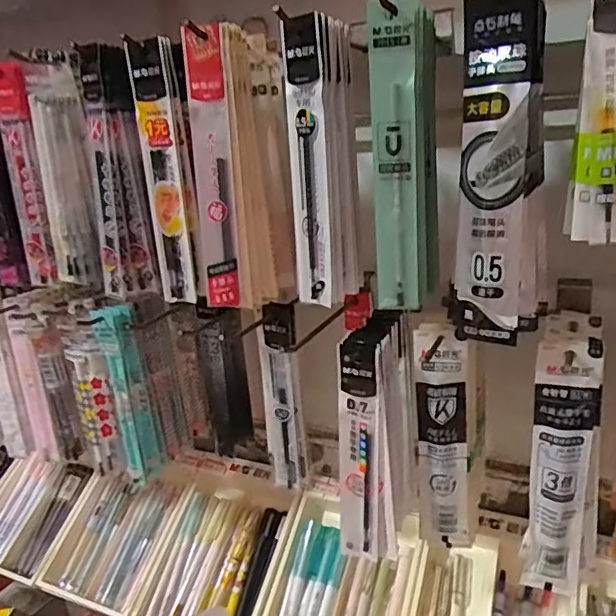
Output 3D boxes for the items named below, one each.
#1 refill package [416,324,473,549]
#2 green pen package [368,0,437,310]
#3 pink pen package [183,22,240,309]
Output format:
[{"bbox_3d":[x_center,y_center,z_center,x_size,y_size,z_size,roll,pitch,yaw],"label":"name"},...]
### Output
[{"bbox_3d":[0.100,0.097,0.412,0.036,0.170,0.020,2,20,18],"label":"refill package"},{"bbox_3d":[0.060,-0.089,0.345,0.029,0.169,0.047,3,21,23],"label":"green pen package"},{"bbox_3d":[-0.061,-0.087,0.363,0.028,0.170,0.017,-6,19,-3],"label":"pink pen package"}]

